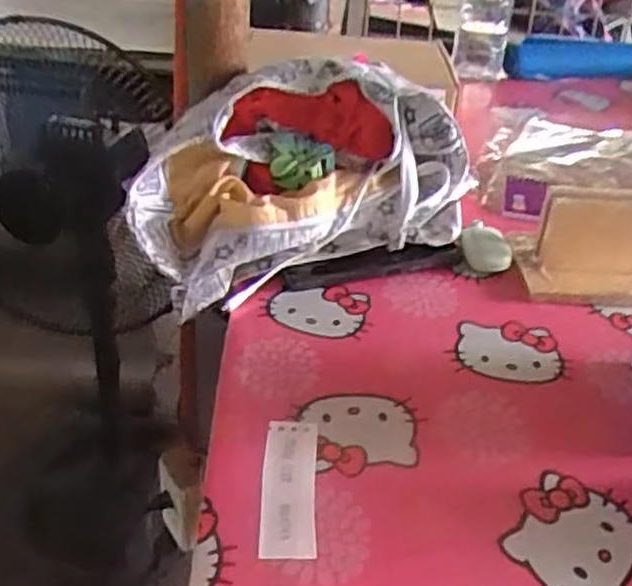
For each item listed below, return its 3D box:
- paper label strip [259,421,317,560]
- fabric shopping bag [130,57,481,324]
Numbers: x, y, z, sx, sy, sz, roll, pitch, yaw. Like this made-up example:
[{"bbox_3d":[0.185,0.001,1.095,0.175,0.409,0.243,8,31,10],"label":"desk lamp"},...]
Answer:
[{"bbox_3d":[-0.016,0.117,0.458,0.032,0.004,0.105,-2,34,2],"label":"paper label strip"},{"bbox_3d":[-0.018,-0.105,0.656,0.280,0.148,0.140,-12,37,-22],"label":"fabric shopping bag"}]

